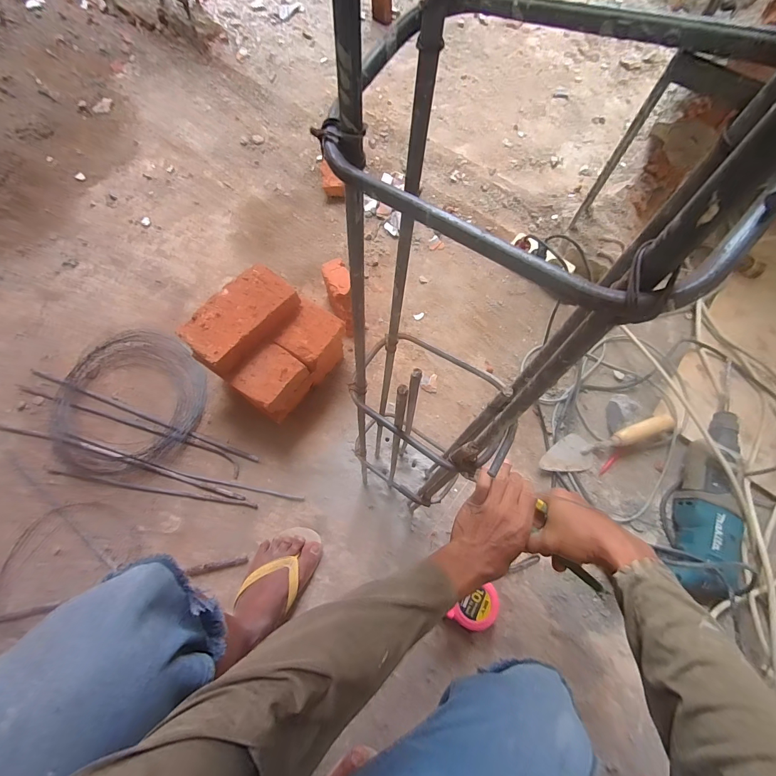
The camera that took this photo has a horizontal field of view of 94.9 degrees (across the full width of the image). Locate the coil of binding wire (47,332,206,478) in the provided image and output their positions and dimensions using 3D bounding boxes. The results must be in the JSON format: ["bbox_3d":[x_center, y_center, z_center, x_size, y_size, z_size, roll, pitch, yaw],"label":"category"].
[{"bbox_3d":[-0.541,0.017,0.752,0.297,0.046,0.306,-1,73,2],"label":"coil of binding wire"}]

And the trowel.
[{"bbox_3d":[0.432,0.115,0.711,0.268,0.051,0.072,-13,72,-2],"label":"trowel"}]

